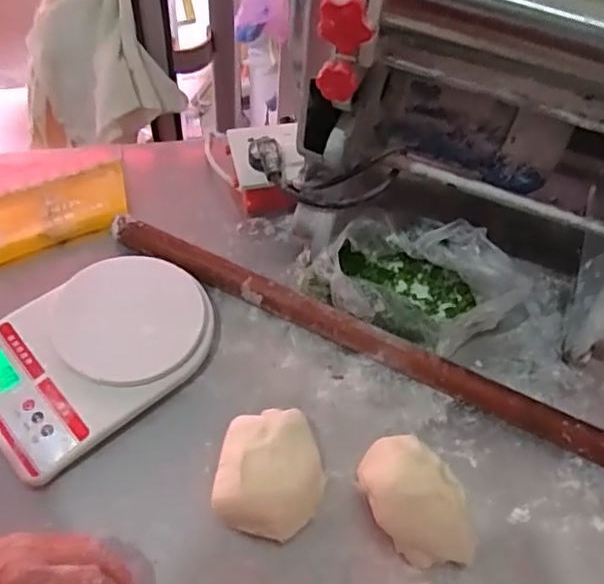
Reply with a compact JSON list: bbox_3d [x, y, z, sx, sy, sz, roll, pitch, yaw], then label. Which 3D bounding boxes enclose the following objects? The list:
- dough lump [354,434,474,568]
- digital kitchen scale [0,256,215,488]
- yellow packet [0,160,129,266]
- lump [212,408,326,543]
[{"bbox_3d":[0.093,0.173,0.489,0.067,0.046,0.114,-33,64,-23],"label":"dough lump"},{"bbox_3d":[-0.189,0.054,0.546,0.213,0.048,0.146,-34,65,-23],"label":"digital kitchen scale"},{"bbox_3d":[-0.278,-0.087,0.640,0.177,0.022,0.099,-19,60,-16],"label":"yellow packet"},{"bbox_3d":[-0.024,0.149,0.497,0.087,0.041,0.102,10,56,3],"label":"lump"}]

